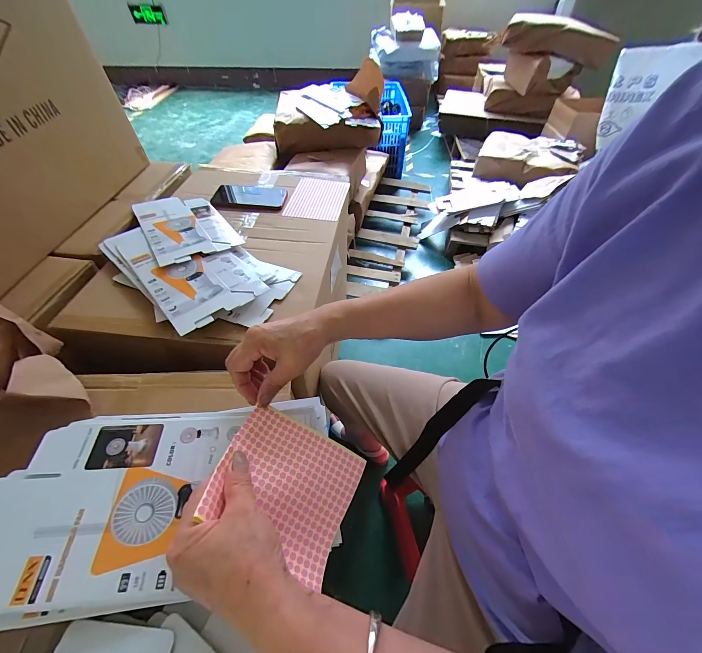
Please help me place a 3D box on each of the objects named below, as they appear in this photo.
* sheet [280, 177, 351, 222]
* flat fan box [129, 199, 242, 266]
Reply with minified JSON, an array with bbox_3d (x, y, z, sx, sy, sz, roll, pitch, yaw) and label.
[{"bbox_3d":[-0.077,-0.295,0.701,0.126,0.010,0.159,3,51,8],"label":"sheet"},{"bbox_3d":[-0.338,-0.212,0.617,0.144,0.008,0.289,-25,49,-26],"label":"flat fan box"}]

